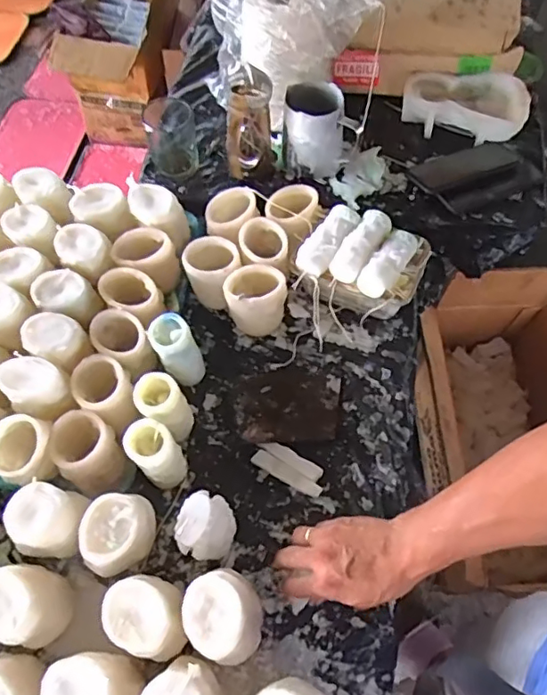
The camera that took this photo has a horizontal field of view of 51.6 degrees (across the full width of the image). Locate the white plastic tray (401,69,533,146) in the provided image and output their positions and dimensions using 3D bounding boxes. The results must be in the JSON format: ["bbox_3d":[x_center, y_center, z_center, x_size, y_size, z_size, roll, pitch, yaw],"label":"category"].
[{"bbox_3d":[0.291,-0.368,0.865,0.182,0.052,0.099,7,62,6],"label":"white plastic tray"}]

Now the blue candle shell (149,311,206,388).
[{"bbox_3d":[-0.118,0.008,0.707,0.052,0.102,0.059,-26,64,-12],"label":"blue candle shell"}]

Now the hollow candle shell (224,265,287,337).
[{"bbox_3d":[-0.022,-0.063,0.749,0.076,0.078,0.056,5,62,4],"label":"hollow candle shell"}]

